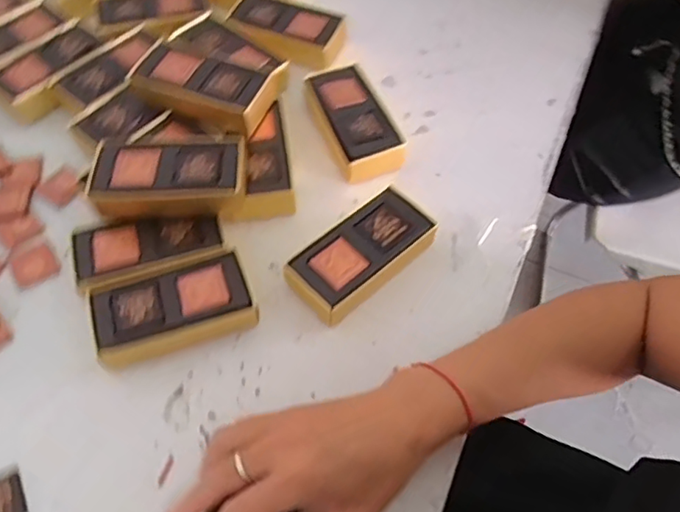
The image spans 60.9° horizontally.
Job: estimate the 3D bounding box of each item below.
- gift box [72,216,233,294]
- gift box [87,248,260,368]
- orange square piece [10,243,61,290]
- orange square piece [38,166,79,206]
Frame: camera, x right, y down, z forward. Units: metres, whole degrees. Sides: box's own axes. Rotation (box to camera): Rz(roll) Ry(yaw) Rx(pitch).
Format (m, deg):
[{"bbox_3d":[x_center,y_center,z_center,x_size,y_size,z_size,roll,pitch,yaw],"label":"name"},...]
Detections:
[{"bbox_3d":[-0.148,0.000,0.456,0.110,0.034,0.056,-14,60,-9],"label":"gift box"},{"bbox_3d":[-0.121,0.041,0.427,0.111,0.035,0.060,-16,60,-10],"label":"gift box"},{"bbox_3d":[-0.245,0.008,0.466,0.034,0.004,0.033,-32,64,-19],"label":"orange square piece"},{"bbox_3d":[-0.239,-0.060,0.499,0.035,0.004,0.033,29,69,25],"label":"orange square piece"}]

